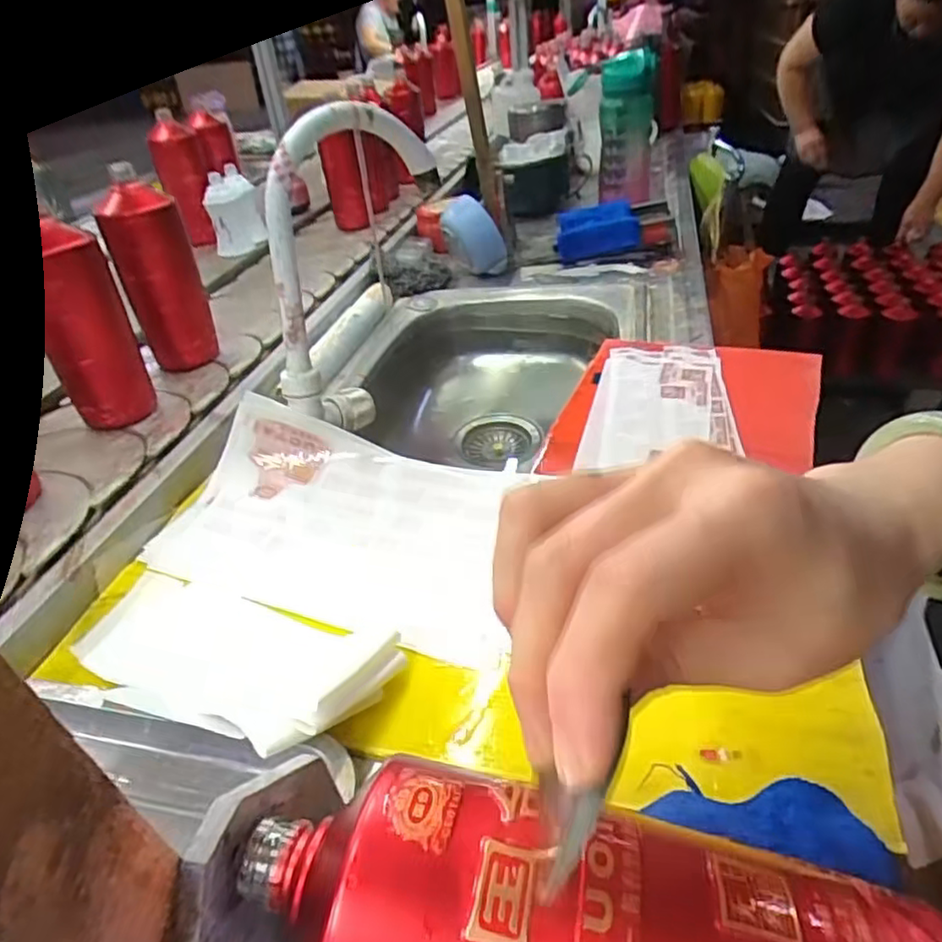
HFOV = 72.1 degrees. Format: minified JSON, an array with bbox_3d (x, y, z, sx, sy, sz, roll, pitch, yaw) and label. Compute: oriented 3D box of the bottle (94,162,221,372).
[{"bbox_3d":[-0.337,-0.211,0.705,0.055,0.205,0.067,18,43,29],"label":"bottle"}]

